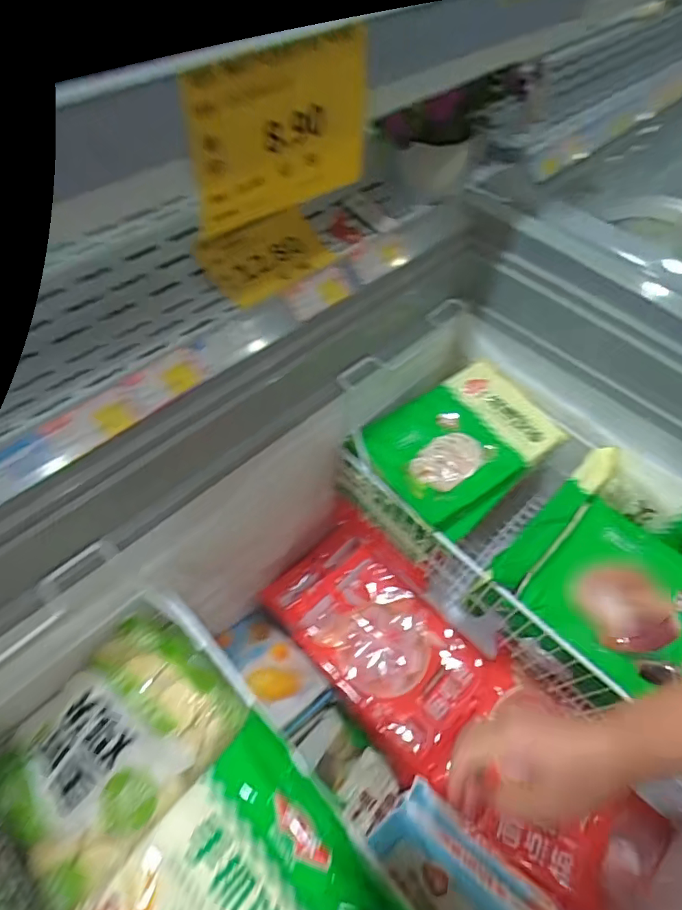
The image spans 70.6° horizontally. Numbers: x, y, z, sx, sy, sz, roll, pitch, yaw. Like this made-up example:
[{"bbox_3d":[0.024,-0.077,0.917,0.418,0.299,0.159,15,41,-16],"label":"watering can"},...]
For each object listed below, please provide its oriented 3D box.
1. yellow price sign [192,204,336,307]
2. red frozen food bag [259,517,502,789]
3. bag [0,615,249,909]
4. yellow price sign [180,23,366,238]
[{"bbox_3d":[-0.087,-0.237,0.557,0.143,0.019,0.090,-42,95,-23],"label":"yellow price sign"},{"bbox_3d":[0.058,0.296,0.782,0.207,0.057,0.353,-37,64,-23],"label":"red frozen food bag"},{"bbox_3d":[-0.246,0.307,0.515,0.183,0.052,0.242,38,63,22],"label":"bag"},{"bbox_3d":[-0.038,-0.221,0.332,0.140,0.098,0.015,-36,63,-22],"label":"yellow price sign"}]

